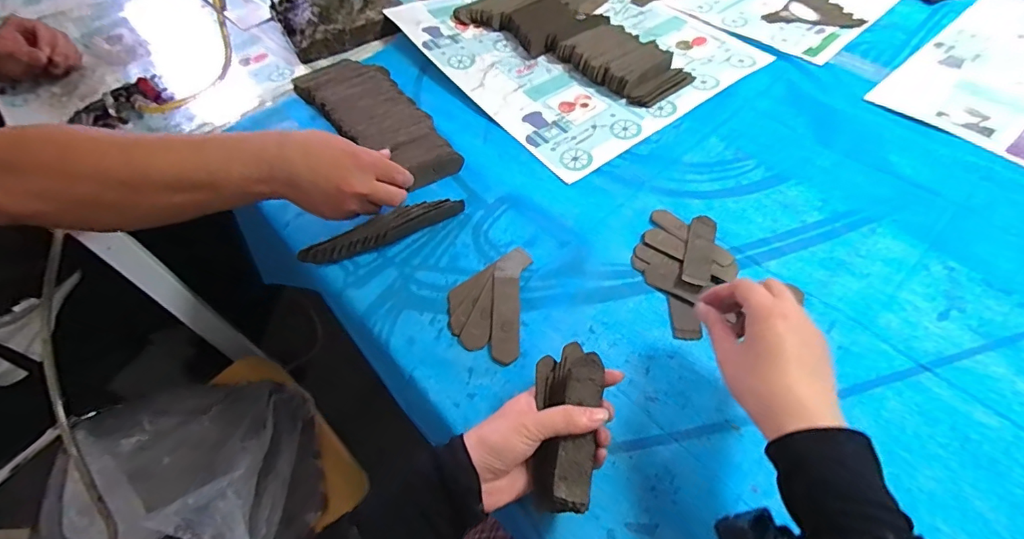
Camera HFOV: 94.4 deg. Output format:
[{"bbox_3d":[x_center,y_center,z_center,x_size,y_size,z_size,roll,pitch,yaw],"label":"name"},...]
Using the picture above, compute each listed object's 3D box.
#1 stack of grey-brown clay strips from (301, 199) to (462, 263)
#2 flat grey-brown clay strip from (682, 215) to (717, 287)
[{"bbox_3d":[-0.140,-0.044,0.519,0.180,0.027,0.021,-22,56,-10],"label":"stack of grey-brown clay strips"},{"bbox_3d":[0.194,-0.021,0.487,0.027,0.008,0.094,15,58,15],"label":"flat grey-brown clay strip"}]

